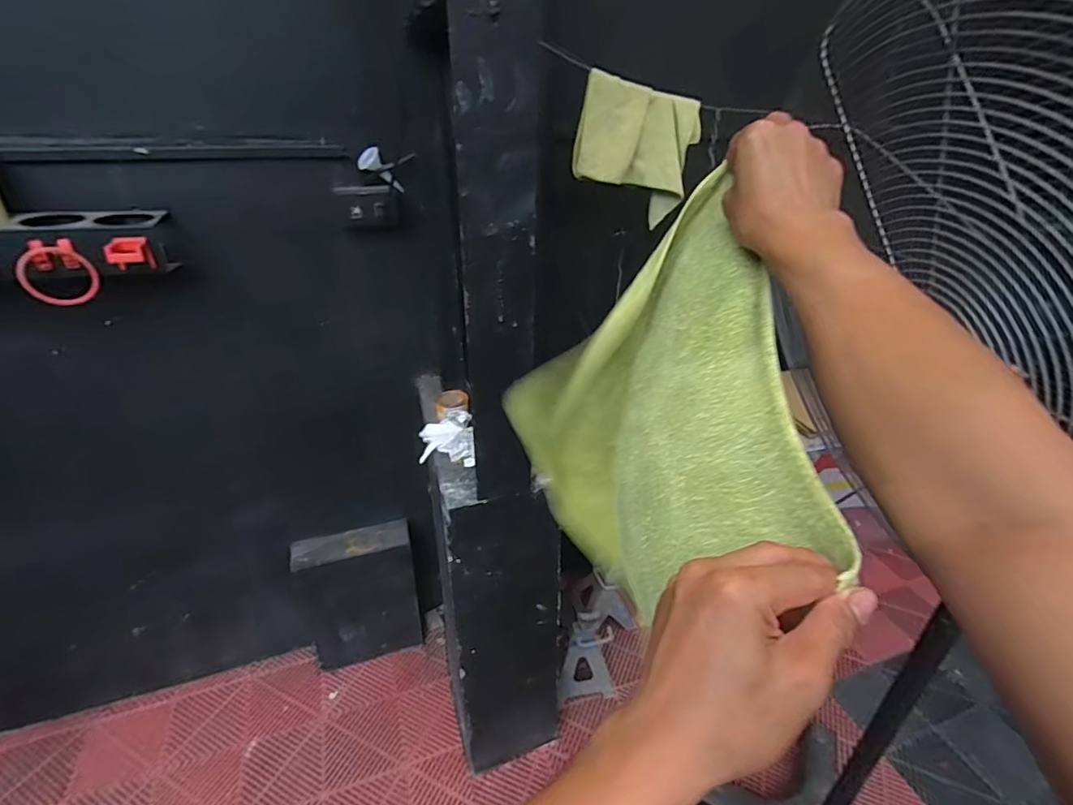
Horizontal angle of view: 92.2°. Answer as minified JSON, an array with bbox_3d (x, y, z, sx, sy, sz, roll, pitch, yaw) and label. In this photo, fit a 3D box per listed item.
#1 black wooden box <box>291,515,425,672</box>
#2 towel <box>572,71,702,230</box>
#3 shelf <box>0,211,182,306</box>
[{"bbox_3d":[-0.515,0.580,1.526,0.315,0.430,0.118,-9,31,-18],"label":"black wooden box"},{"bbox_3d":[0.198,-0.483,0.999,0.252,0.226,0.053,-8,30,-16],"label":"towel"},{"bbox_3d":[-0.942,-0.245,0.878,0.531,0.127,0.151,-10,31,-19],"label":"shelf"}]

